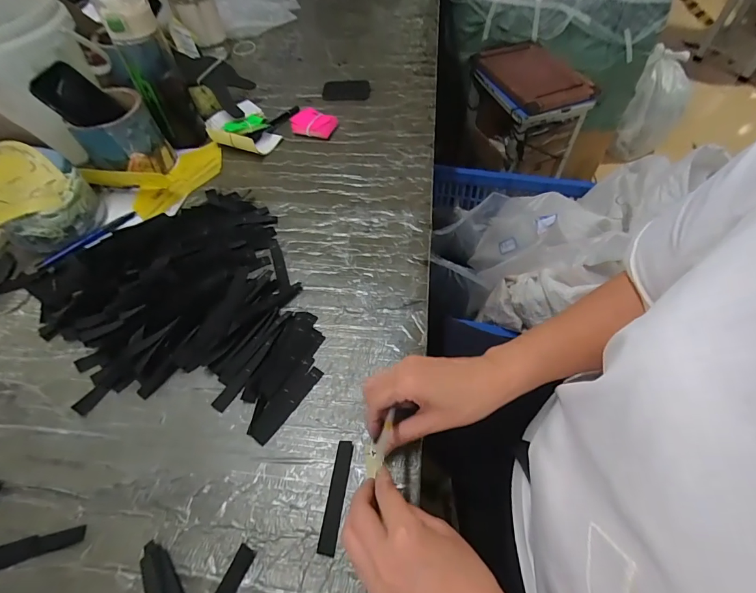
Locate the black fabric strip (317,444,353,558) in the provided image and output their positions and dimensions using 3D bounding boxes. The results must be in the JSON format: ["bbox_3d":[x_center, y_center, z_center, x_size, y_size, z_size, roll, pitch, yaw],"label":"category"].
[{"bbox_3d":[-0.037,0.176,0.349,0.014,0.004,0.091,6,55,6],"label":"black fabric strip"}]

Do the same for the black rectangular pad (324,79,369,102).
[{"bbox_3d":[-0.061,-0.394,0.749,0.090,0.004,0.073,1,56,6],"label":"black rectangular pad"}]

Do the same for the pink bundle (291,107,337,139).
[{"bbox_3d":[-0.109,-0.302,0.673,0.077,0.023,0.060,12,56,10],"label":"pink bundle"}]

